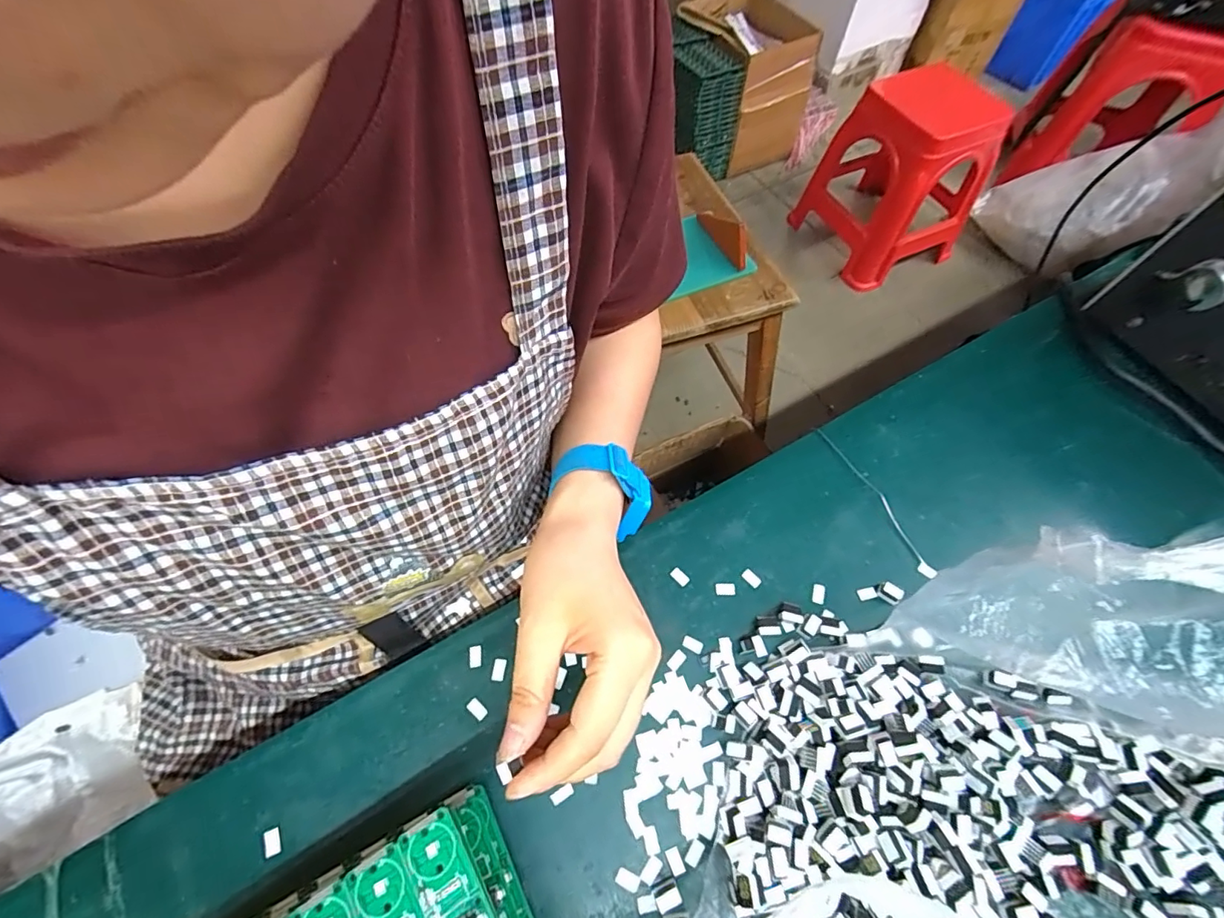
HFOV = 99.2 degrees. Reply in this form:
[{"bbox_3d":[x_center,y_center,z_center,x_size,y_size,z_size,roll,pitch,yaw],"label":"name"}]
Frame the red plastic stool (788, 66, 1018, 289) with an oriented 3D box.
[{"bbox_3d":[0.751,-0.745,1.384,0.342,0.379,0.380,-27,65,-15],"label":"red plastic stool"}]

